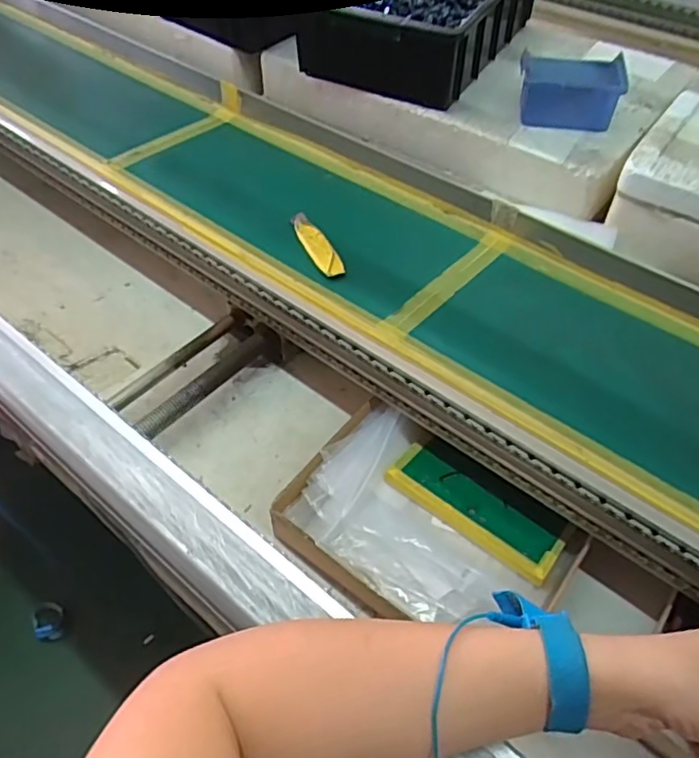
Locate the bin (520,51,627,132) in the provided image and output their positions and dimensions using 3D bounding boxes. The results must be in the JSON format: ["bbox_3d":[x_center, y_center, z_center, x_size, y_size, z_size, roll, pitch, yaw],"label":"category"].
[{"bbox_3d":[0.229,-0.303,0.657,0.103,0.048,0.092,9,50,7],"label":"bin"}]

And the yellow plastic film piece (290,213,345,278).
[{"bbox_3d":[-0.032,-0.131,0.596,0.025,0.006,0.099,-18,52,-16],"label":"yellow plastic film piece"}]

